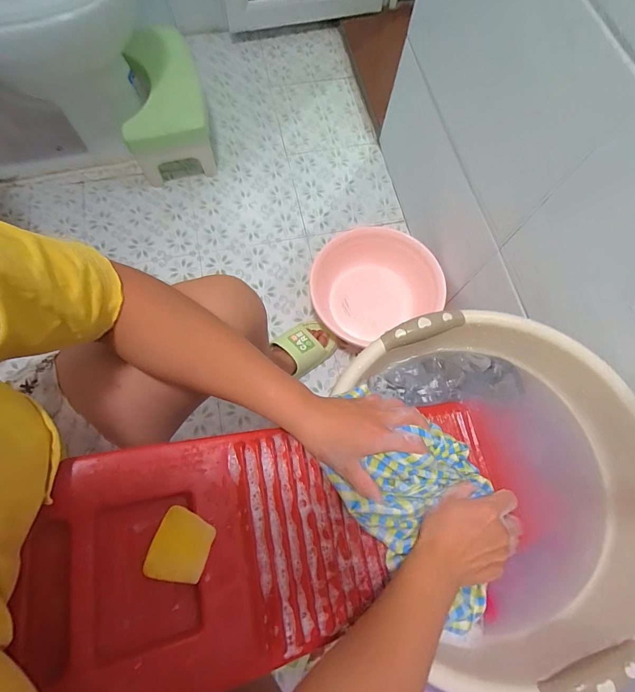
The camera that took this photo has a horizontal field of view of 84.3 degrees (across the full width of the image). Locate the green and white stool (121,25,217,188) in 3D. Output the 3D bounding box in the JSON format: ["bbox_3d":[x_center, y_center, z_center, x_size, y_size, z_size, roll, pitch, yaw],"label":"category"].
[{"bbox_3d":[-0.431,-0.680,1.039,0.219,0.182,0.331,-7,73,-5],"label":"green and white stool"}]

